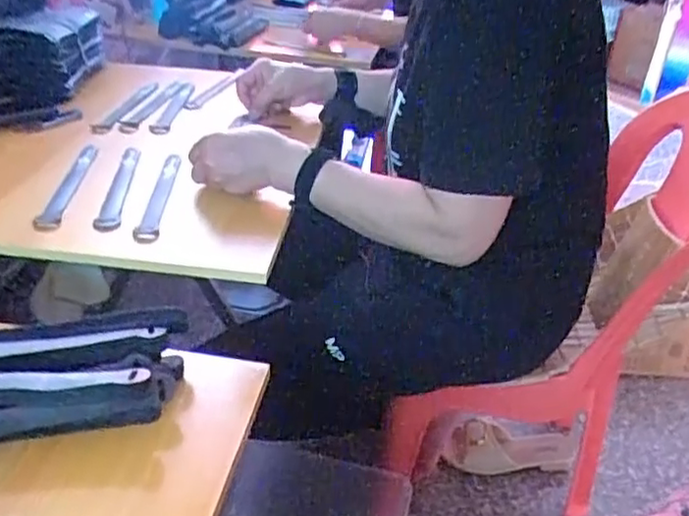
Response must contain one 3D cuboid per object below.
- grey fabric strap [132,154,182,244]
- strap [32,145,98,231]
[{"bbox_3d":[-0.220,-0.077,0.796,0.027,0.013,0.214,1,33,-4],"label":"grey fabric strap"},{"bbox_3d":[-0.329,-0.089,0.799,0.024,0.015,0.202,2,33,-3],"label":"strap"}]

